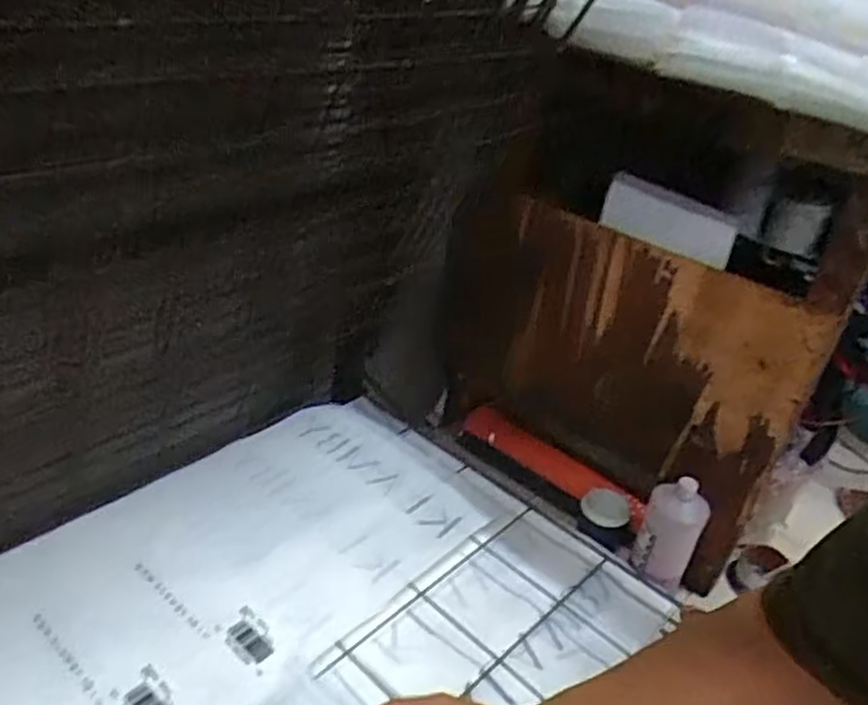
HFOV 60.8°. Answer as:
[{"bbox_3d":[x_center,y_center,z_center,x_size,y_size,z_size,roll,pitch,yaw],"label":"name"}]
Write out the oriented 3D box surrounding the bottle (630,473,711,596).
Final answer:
[{"bbox_3d":[0.341,0.258,1.078,0.083,0.159,0.076,4,32,-7],"label":"bottle"}]

